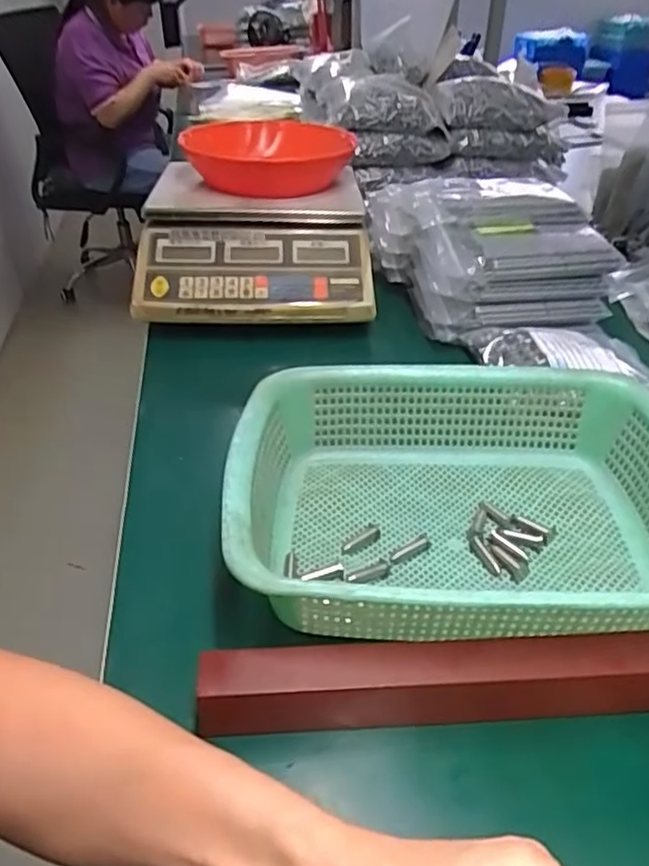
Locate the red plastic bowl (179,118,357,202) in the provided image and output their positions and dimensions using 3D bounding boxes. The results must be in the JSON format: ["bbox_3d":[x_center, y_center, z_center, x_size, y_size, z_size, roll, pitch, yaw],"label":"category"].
[{"bbox_3d":[-0.063,-0.343,0.802,0.191,0.073,0.242,0,37,2],"label":"red plastic bowl"}]

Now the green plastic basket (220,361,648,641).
[{"bbox_3d":[0.093,0.046,0.427,0.294,0.086,0.217,0,37,2],"label":"green plastic basket"}]

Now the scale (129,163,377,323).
[{"bbox_3d":[-0.076,-0.226,0.748,0.249,0.098,0.249,-2,37,-1],"label":"scale"}]

